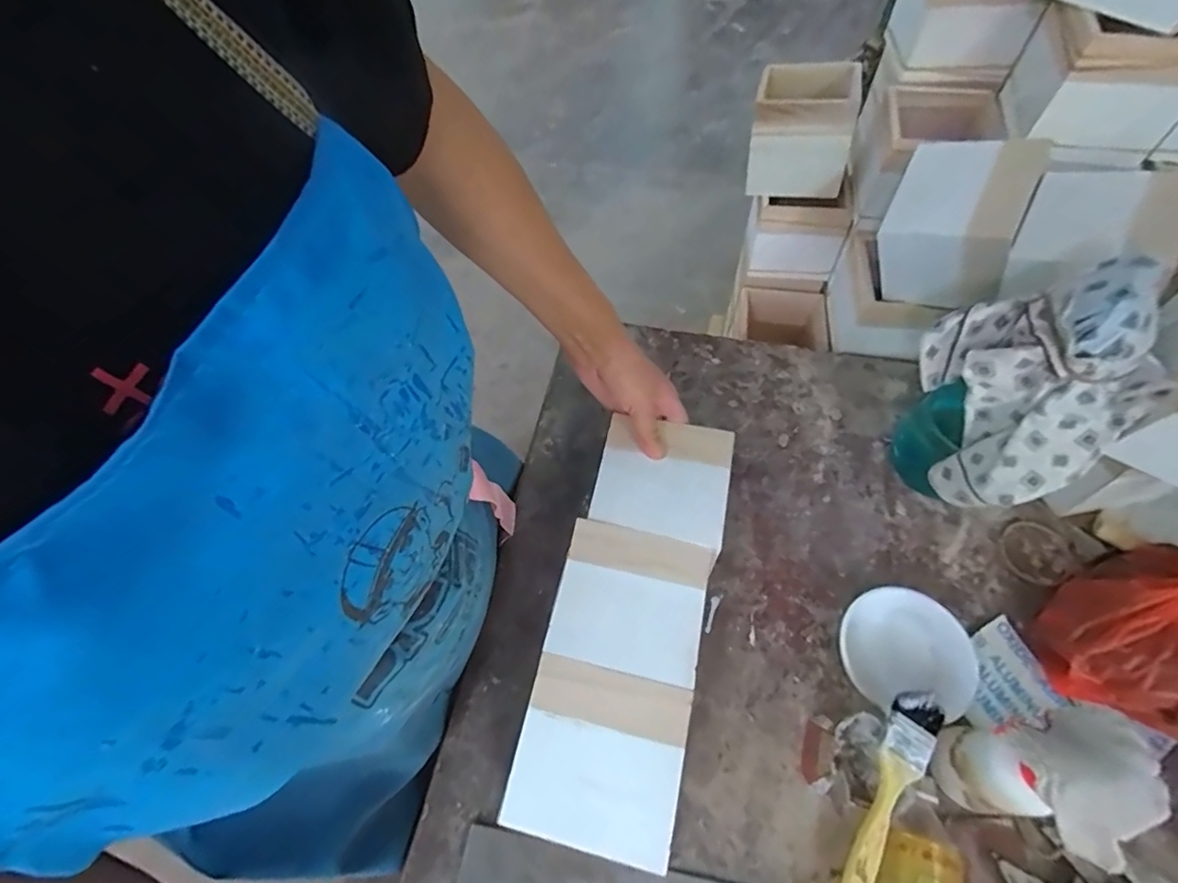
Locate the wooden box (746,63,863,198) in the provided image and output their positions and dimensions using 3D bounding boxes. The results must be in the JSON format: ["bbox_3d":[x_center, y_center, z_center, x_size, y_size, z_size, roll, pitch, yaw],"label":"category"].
[{"bbox_3d":[0.281,-0.425,0.724,0.125,0.108,0.147,9,61,8],"label":"wooden box"}]

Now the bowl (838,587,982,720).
[{"bbox_3d":[0.295,0.200,0.512,0.118,0.043,0.109,2,60,4],"label":"bowl"}]

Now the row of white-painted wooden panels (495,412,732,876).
[{"bbox_3d":[0.035,0.133,0.449,0.119,0.017,0.338,13,62,10],"label":"row of white-painted wooden panels"}]

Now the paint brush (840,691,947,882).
[{"bbox_3d":[0.225,0.267,0.404,0.035,0.012,0.166,29,66,18],"label":"paint brush"}]

